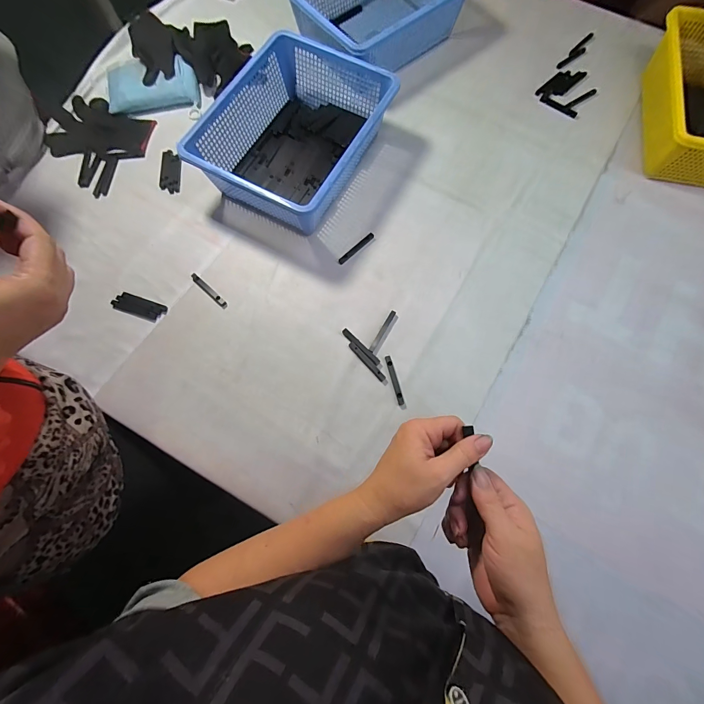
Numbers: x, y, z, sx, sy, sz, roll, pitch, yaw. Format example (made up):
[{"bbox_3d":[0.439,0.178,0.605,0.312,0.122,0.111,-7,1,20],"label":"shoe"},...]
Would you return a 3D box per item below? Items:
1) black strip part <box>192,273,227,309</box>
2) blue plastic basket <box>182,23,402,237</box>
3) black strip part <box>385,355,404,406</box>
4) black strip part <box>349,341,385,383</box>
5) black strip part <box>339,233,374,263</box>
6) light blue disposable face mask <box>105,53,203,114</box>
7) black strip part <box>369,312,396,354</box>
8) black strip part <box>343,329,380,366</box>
[{"bbox_3d":[-0.232,-0.100,0.558,0.083,0.006,0.012,42,77,11],"label":"black strip part"},{"bbox_3d":[-0.096,-0.363,0.591,0.243,0.104,0.305,28,75,7],"label":"blue plastic basket"},{"bbox_3d":[0.064,0.042,0.516,0.008,0.004,0.076,-13,74,-5],"label":"black strip part"},{"bbox_3d":[0.023,0.015,0.524,0.013,0.005,0.075,-41,78,-12],"label":"black strip part"},{"bbox_3d":[0.008,-0.179,0.596,0.080,0.004,0.012,-43,78,-12],"label":"black strip part"},{"bbox_3d":[-0.392,-0.523,0.679,0.172,0.033,0.110,-9,74,-4],"label":"light blue disposable face mask"},{"bbox_3d":[0.048,-0.032,0.536,0.011,0.005,0.073,29,75,7],"label":"black strip part"},{"bbox_3d":[0.014,-0.008,0.524,0.074,0.004,0.011,43,77,11],"label":"black strip part"}]

